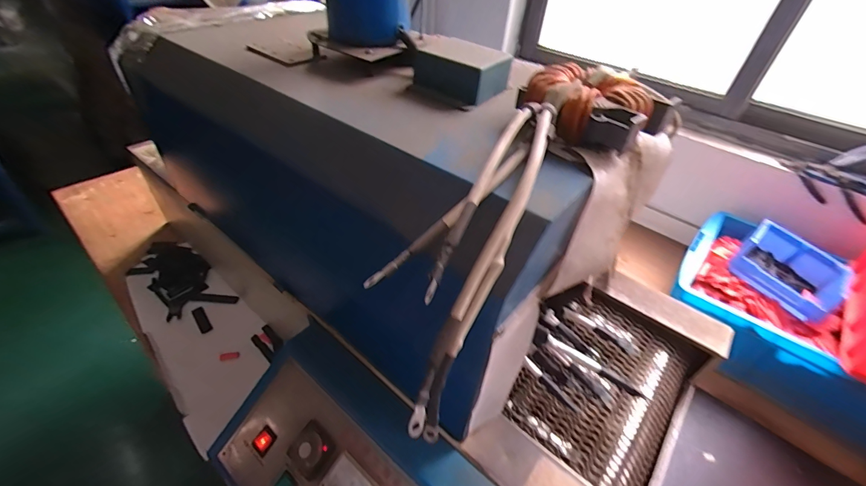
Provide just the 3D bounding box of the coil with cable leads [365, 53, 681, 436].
[{"bbox_3d":[0.087,-0.033,0.316,0.119,0.114,0.392,27,62,26],"label":"coil with cable leads"}]

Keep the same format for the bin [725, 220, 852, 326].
[{"bbox_3d":[0.749,0.060,0.788,0.183,0.089,0.179,-26,50,-30],"label":"bin"}]

